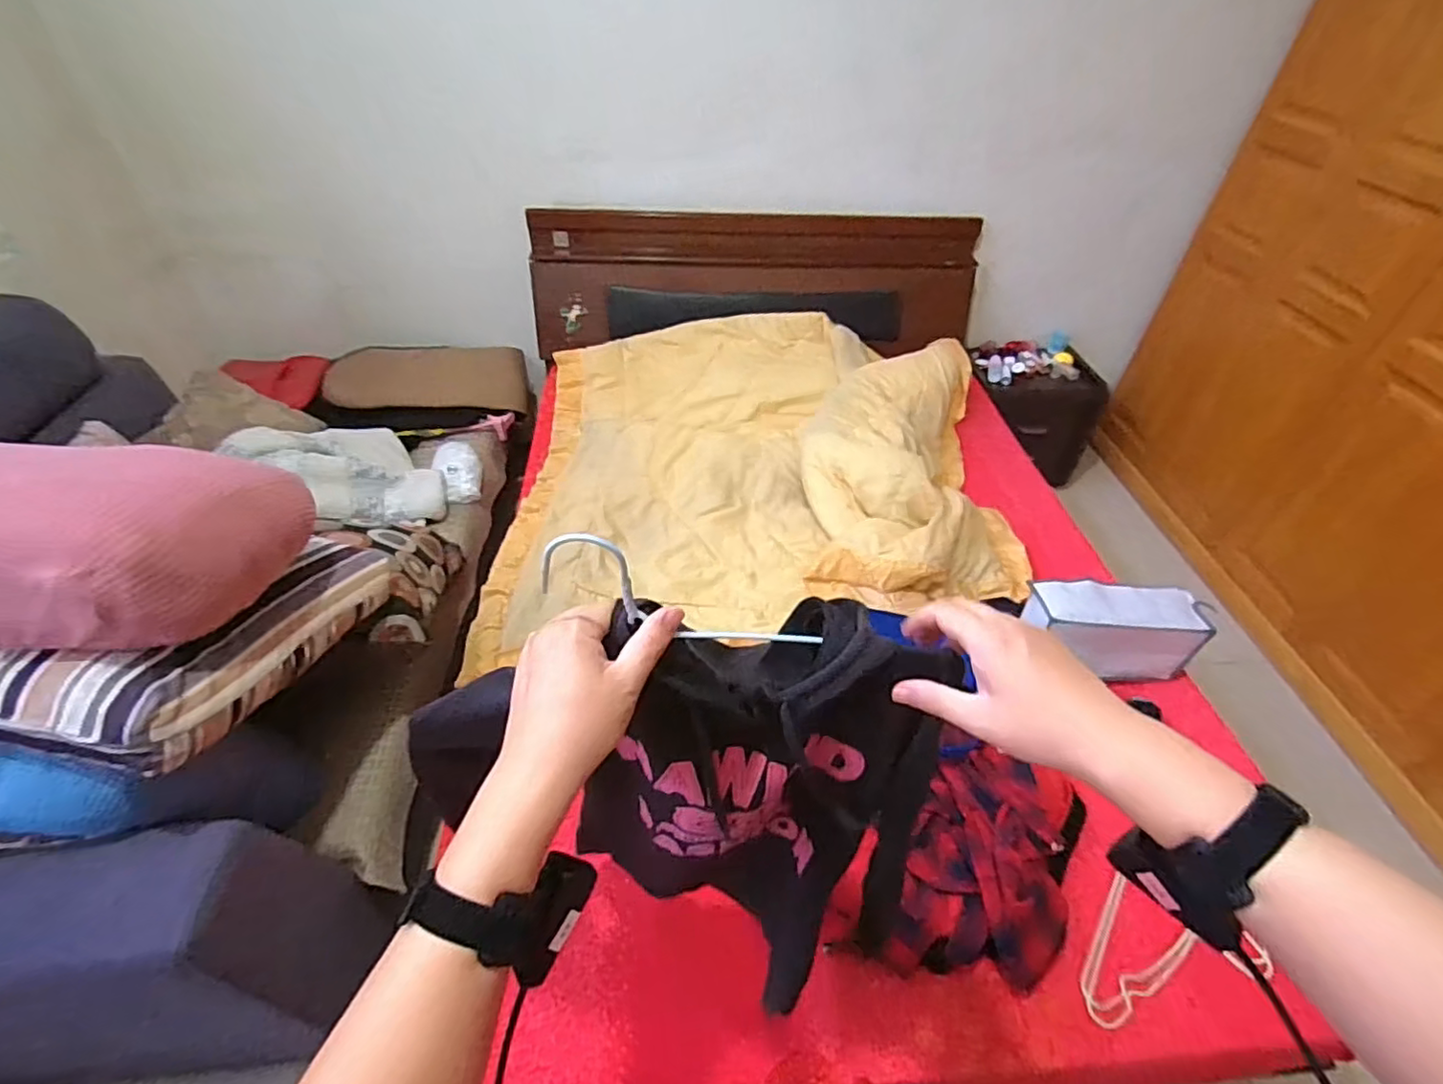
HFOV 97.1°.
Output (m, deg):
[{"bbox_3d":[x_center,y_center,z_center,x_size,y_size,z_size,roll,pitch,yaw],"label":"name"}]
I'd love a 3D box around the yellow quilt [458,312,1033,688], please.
[{"bbox_3d":[0.121,-0.237,1.758,1.312,0.192,1.358,0,44,-2],"label":"yellow quilt"}]

